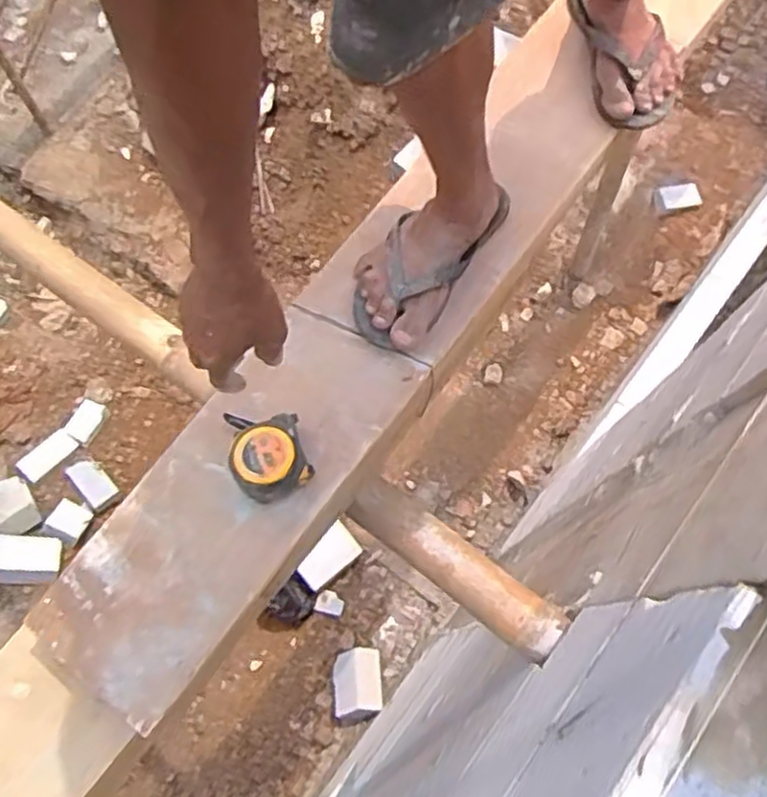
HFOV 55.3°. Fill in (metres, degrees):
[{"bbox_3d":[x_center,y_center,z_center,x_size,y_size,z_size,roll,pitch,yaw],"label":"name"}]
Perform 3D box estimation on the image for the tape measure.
[{"bbox_3d":[-0.120,0.050,0.743,0.075,0.050,0.108,-18,73,-8],"label":"tape measure"}]

